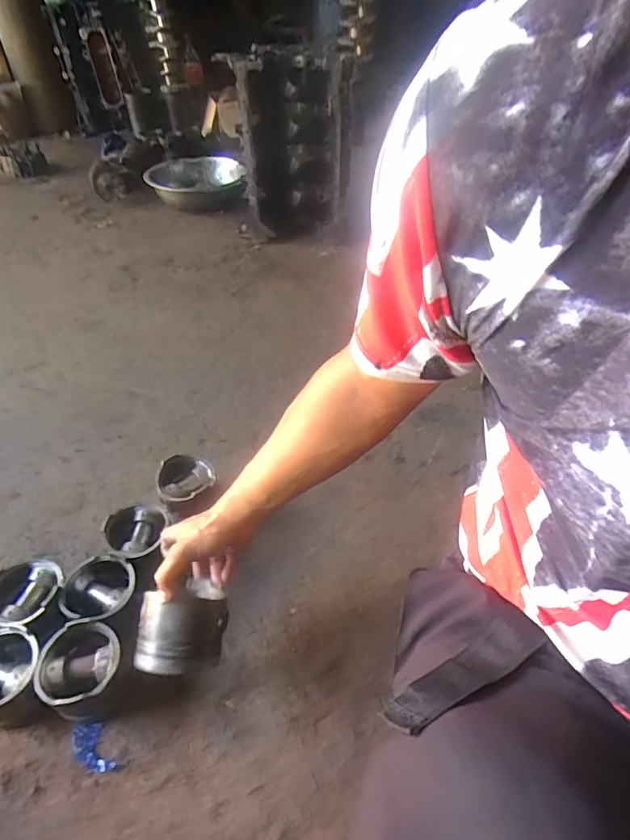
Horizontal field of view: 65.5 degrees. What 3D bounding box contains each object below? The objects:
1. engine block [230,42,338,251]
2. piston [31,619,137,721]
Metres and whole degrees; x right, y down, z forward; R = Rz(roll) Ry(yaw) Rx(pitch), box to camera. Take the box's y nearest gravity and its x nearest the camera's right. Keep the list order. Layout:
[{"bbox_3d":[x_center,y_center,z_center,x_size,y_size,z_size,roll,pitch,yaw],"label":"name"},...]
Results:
[{"bbox_3d":[-0.073,-0.777,1.427,0.283,0.459,0.240,-2,44,-3],"label":"engine block"},{"bbox_3d":[-0.283,0.314,0.611,0.089,0.089,0.095,1,44,-1],"label":"piston"}]

